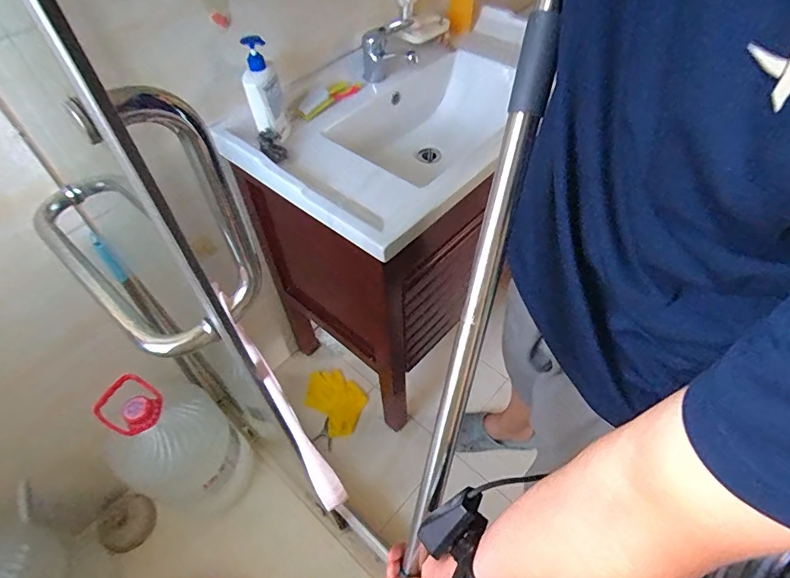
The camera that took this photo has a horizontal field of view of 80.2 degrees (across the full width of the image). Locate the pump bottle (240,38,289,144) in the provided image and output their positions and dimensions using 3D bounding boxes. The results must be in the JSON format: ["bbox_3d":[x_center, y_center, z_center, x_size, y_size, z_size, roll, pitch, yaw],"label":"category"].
[{"bbox_3d":[-0.249,-0.374,0.896,0.065,0.180,0.091,-12,52,-7],"label":"pump bottle"}]

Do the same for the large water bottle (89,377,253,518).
[{"bbox_3d":[-0.514,0.377,1.124,0.227,0.403,0.232,34,60,26],"label":"large water bottle"}]

